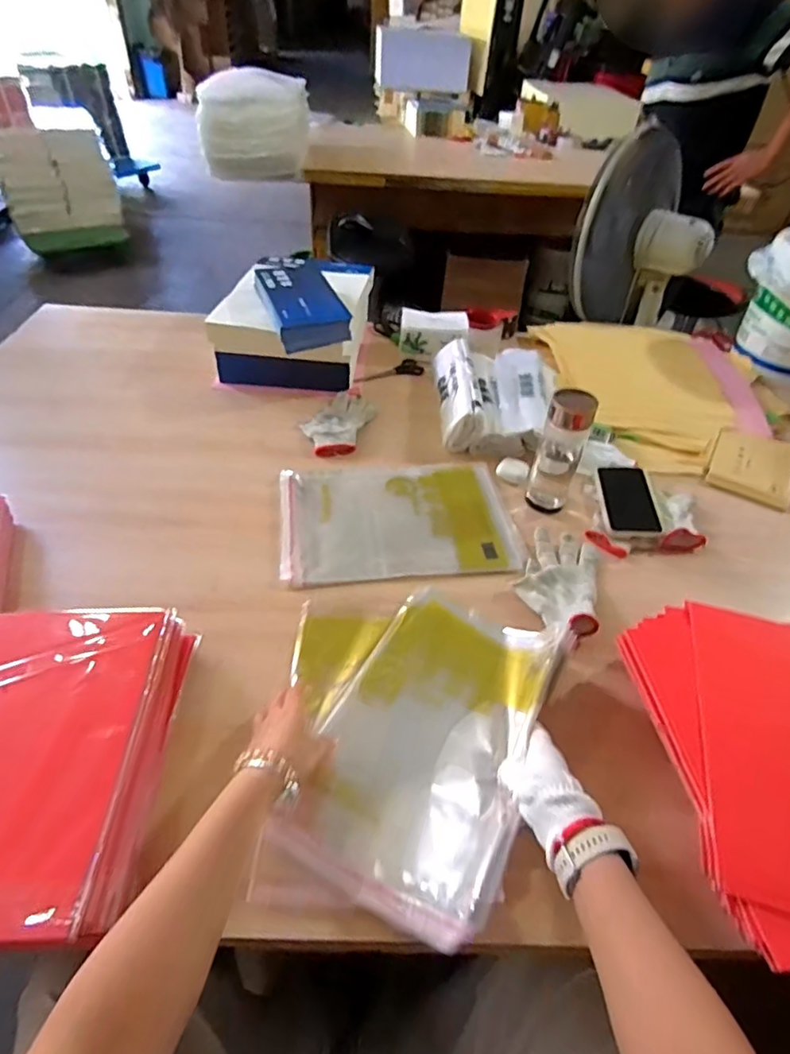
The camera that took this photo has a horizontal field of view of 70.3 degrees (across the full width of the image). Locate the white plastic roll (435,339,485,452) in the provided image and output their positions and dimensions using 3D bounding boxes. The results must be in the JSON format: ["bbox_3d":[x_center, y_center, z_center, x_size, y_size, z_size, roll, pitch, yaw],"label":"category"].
[{"bbox_3d":[0.118,-0.261,1.066,0.068,0.073,0.293,3,44,-2],"label":"white plastic roll"}]

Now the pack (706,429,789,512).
[{"bbox_3d":[0.640,-0.111,0.998,0.135,0.018,0.188,24,48,19],"label":"pack"}]

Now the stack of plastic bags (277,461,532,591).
[{"bbox_3d":[0.006,-0.014,0.847,0.344,0.009,0.241,-3,45,-8],"label":"stack of plastic bags"}]

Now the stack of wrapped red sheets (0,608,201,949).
[{"bbox_3d":[-0.344,0.220,0.529,0.237,0.076,0.309,0,44,-5],"label":"stack of wrapped red sheets"}]

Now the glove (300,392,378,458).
[{"bbox_3d":[-0.103,-0.188,1.006,0.109,0.015,0.191,14,45,10],"label":"glove"}]

